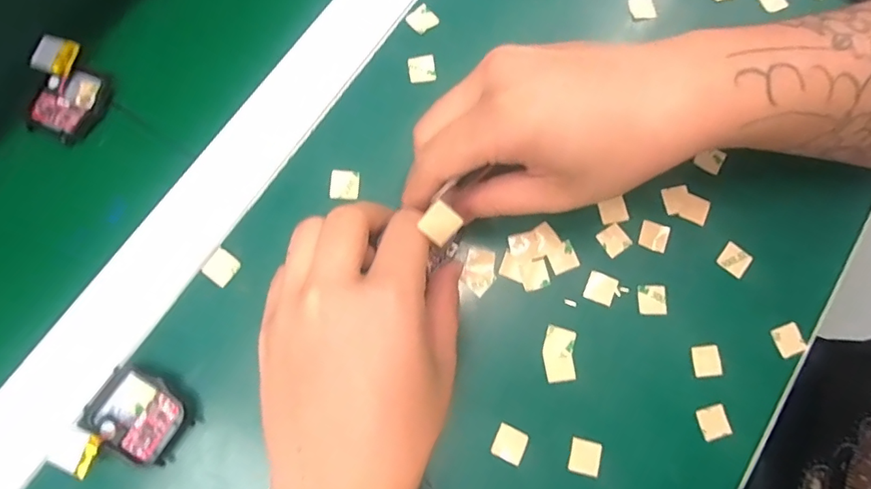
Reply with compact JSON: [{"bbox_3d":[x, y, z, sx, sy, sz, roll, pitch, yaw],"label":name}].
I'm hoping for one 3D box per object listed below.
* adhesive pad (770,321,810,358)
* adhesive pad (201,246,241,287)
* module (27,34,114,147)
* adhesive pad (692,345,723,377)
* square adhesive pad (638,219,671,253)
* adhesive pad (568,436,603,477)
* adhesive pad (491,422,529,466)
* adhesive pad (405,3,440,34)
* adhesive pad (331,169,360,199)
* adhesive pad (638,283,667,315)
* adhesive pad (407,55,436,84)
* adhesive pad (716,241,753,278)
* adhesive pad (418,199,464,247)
[{"bbox_3d":[0.194,0.052,0.275,0.015,0.004,0.016,-20,78,-6],"label":"adhesive pad"},{"bbox_3d":[-0.114,0.012,0.268,0.016,0.004,0.017,34,78,7],"label":"adhesive pad"},{"bbox_3d":[-0.211,-0.087,0.285,0.046,0.014,0.052,23,77,4],"label":"module"},{"bbox_3d":[0.146,0.063,0.271,0.014,0.004,0.016,-6,79,1],"label":"adhesive pad"},{"bbox_3d":[0.124,-0.005,0.284,0.015,0.004,0.016,19,77,3],"label":"square adhesive pad"},{"bbox_3d":[0.077,0.108,0.256,0.015,0.004,0.016,15,77,2],"label":"adhesive pad"},{"bbox_3d":[0.038,0.101,0.255,0.015,0.004,0.016,25,77,5],"label":"adhesive pad"},{"bbox_3d":[-0.008,-0.138,0.307,0.016,0.004,0.016,-43,81,-10],"label":"adhesive pad"},{"bbox_3d":[-0.051,-0.034,0.283,0.016,0.004,0.017,5,76,0],"label":"adhesive pad"},{"bbox_3d":[0.120,0.030,0.276,0.015,0.004,0.016,-3,77,-2],"label":"adhesive pad"},{"bbox_3d":[-0.008,-0.106,0.300,0.016,0.004,0.017,-10,77,-4],"label":"adhesive pad"},{"bbox_3d":[0.169,0.008,0.285,0.015,0.004,0.015,36,84,11],"label":"adhesive pad"},{"bbox_3d":[0.003,-0.009,0.216,0.014,0.004,0.015,-45,107,-4],"label":"adhesive pad"}]

